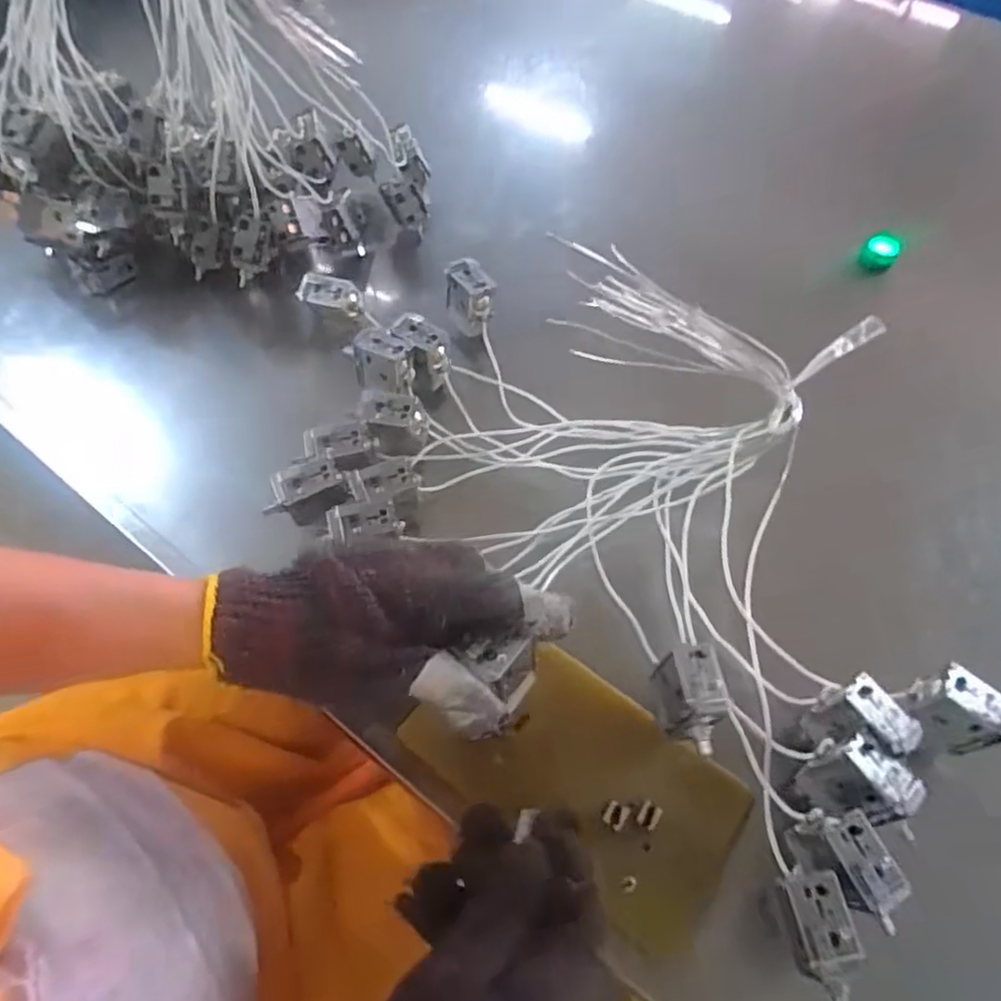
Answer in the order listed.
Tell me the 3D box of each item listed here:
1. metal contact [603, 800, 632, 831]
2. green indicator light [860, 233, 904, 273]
[{"bbox_3d":[0.060,0.164,0.356,0.012,0.006,0.012,24,59,12],"label":"metal contact"},{"bbox_3d":[0.357,-0.233,0.644,0.030,0.028,0.029,1,57,-2],"label":"green indicator light"}]

